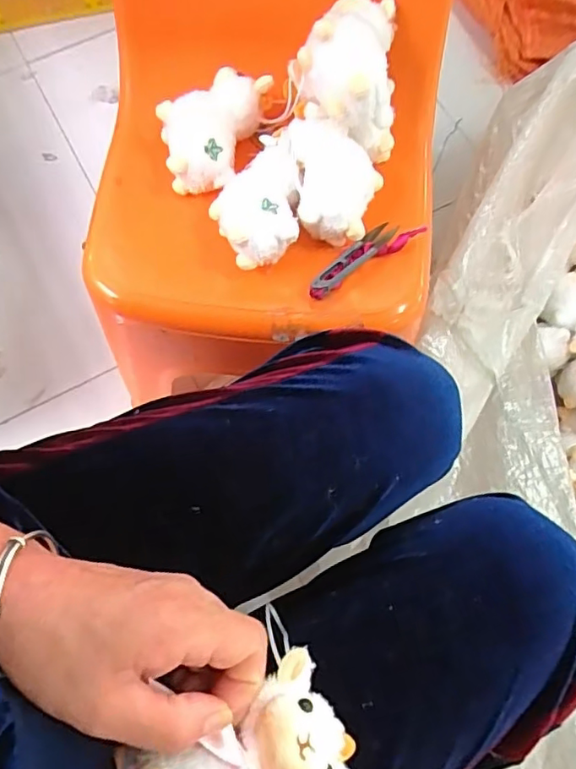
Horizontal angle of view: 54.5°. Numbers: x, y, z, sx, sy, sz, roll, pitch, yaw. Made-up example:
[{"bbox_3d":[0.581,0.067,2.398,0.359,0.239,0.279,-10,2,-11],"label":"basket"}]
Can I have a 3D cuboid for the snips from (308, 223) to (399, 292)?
[{"bbox_3d":[0.058,-0.115,0.507,0.096,0.019,0.020,-40,77,-12],"label":"snips"}]

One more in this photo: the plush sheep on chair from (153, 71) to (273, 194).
[{"bbox_3d":[-0.078,-0.248,0.541,0.082,0.045,0.123,20,74,5],"label":"plush sheep on chair"}]

